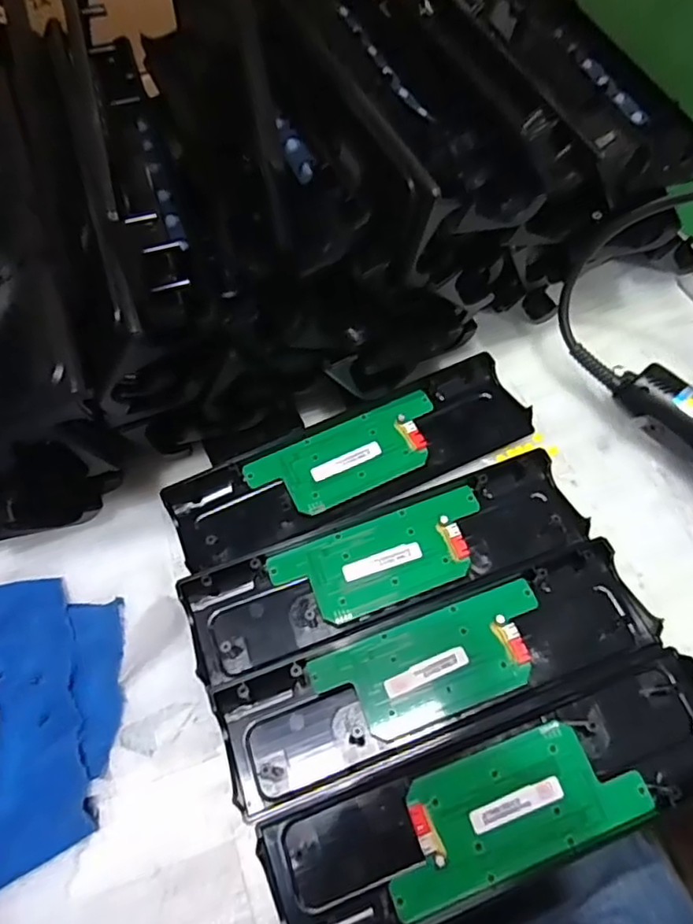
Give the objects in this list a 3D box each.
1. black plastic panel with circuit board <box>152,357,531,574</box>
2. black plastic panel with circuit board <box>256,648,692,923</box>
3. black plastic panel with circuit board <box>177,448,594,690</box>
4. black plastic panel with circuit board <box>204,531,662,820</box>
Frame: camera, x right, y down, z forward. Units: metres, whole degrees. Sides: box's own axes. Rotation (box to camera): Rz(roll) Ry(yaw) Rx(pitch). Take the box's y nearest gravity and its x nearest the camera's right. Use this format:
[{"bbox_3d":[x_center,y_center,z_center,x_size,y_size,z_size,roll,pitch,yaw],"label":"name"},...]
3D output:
[{"bbox_3d":[0.005,-0.004,0.412,0.247,0.013,0.064,-22,64,-10],"label":"black plastic panel with circuit board"},{"bbox_3d":[0.082,0.171,0.307,0.243,0.019,0.068,-19,63,-8],"label":"black plastic panel with circuit board"},{"bbox_3d":[0.025,0.059,0.373,0.246,0.015,0.071,-19,63,-8],"label":"black plastic panel with circuit board"},{"bbox_3d":[0.053,0.116,0.341,0.244,0.013,0.067,-19,63,-9],"label":"black plastic panel with circuit board"}]

